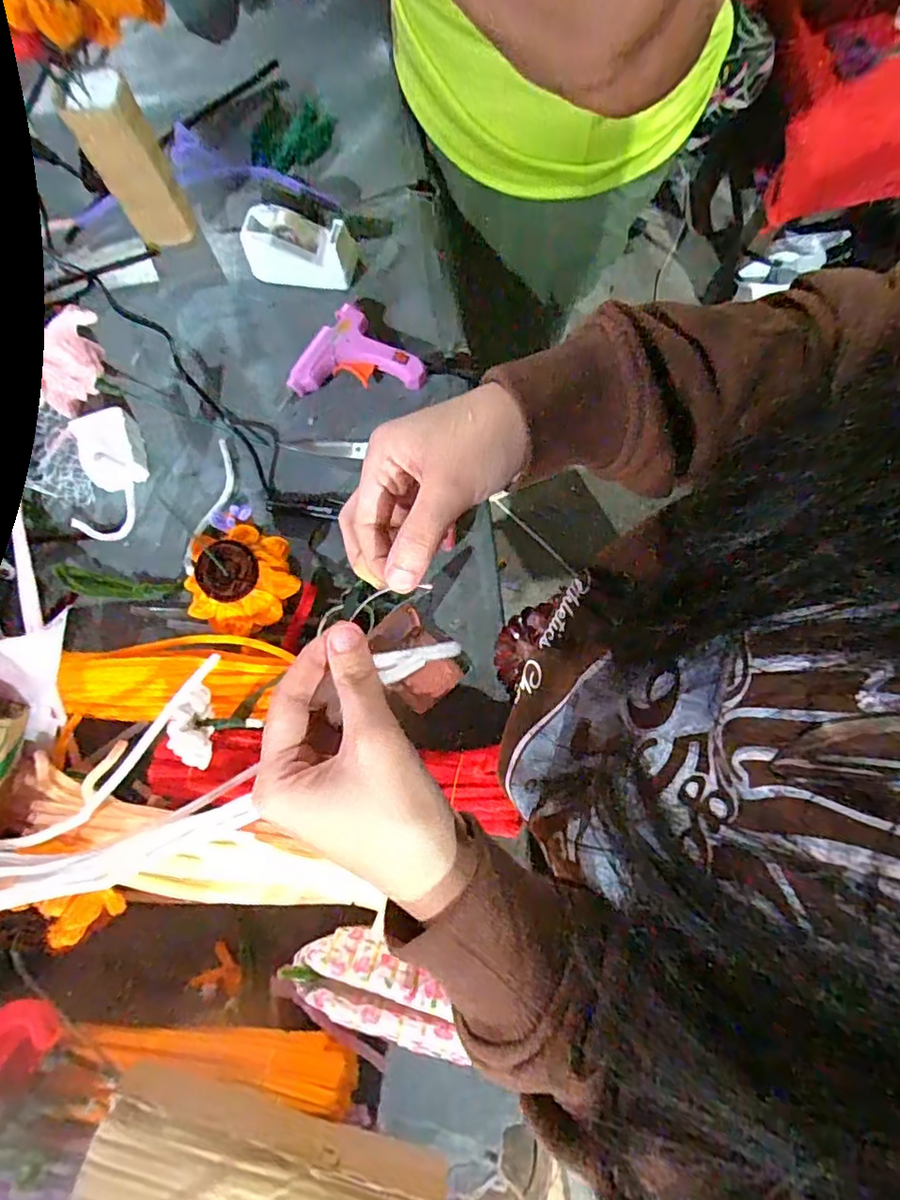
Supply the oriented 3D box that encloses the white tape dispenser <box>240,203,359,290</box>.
[{"bbox_3d":[-0.143,-0.335,0.558,0.105,0.045,0.049,8,76,1],"label":"white tape dispenser"}]

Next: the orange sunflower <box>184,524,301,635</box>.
[{"bbox_3d":[-0.186,-0.022,0.501,0.090,0.046,0.094,0,76,-1],"label":"orange sunflower"}]

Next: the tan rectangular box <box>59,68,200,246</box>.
[{"bbox_3d":[-0.284,-0.386,0.521,0.058,0.141,0.024,-29,79,-7],"label":"tan rectangular box"}]

